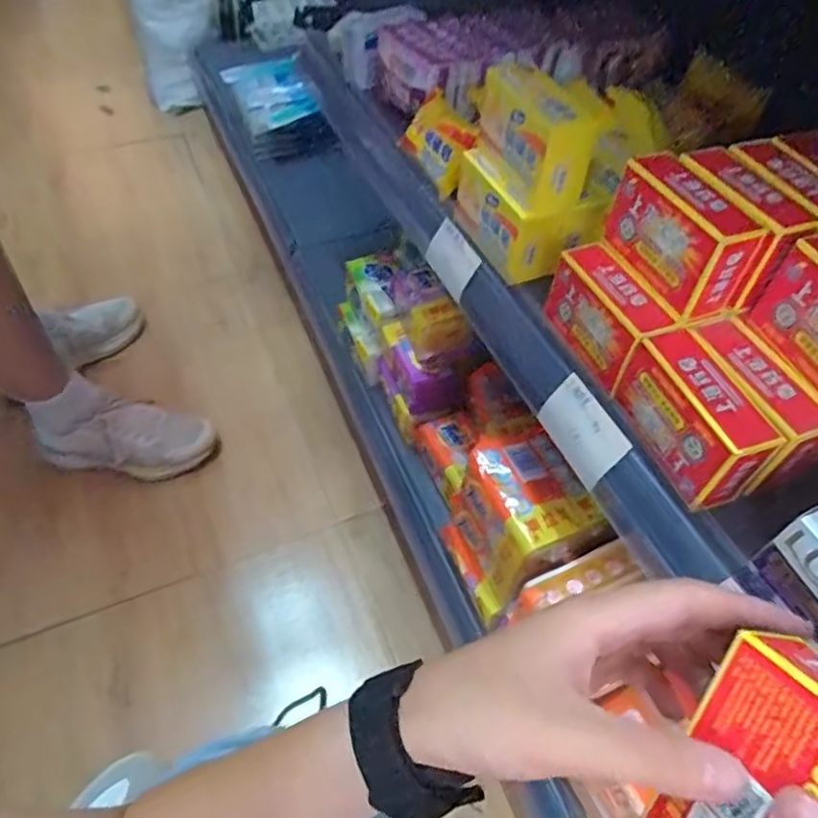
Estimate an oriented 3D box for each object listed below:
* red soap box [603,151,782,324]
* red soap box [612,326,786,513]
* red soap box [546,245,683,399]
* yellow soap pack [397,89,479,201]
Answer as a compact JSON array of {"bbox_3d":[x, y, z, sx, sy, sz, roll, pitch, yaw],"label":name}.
[{"bbox_3d":[0.171,-0.106,0.371,0.043,0.063,0.090,-17,54,-16],"label":"red soap box"},{"bbox_3d":[0.167,0.005,0.356,0.034,0.059,0.090,-17,54,-16],"label":"red soap box"},{"bbox_3d":[0.132,-0.063,0.405,0.037,0.064,0.090,-17,54,-16],"label":"red soap box"},{"bbox_3d":[0.029,-0.243,0.549,0.036,0.055,0.089,-23,56,-20],"label":"yellow soap pack"}]

